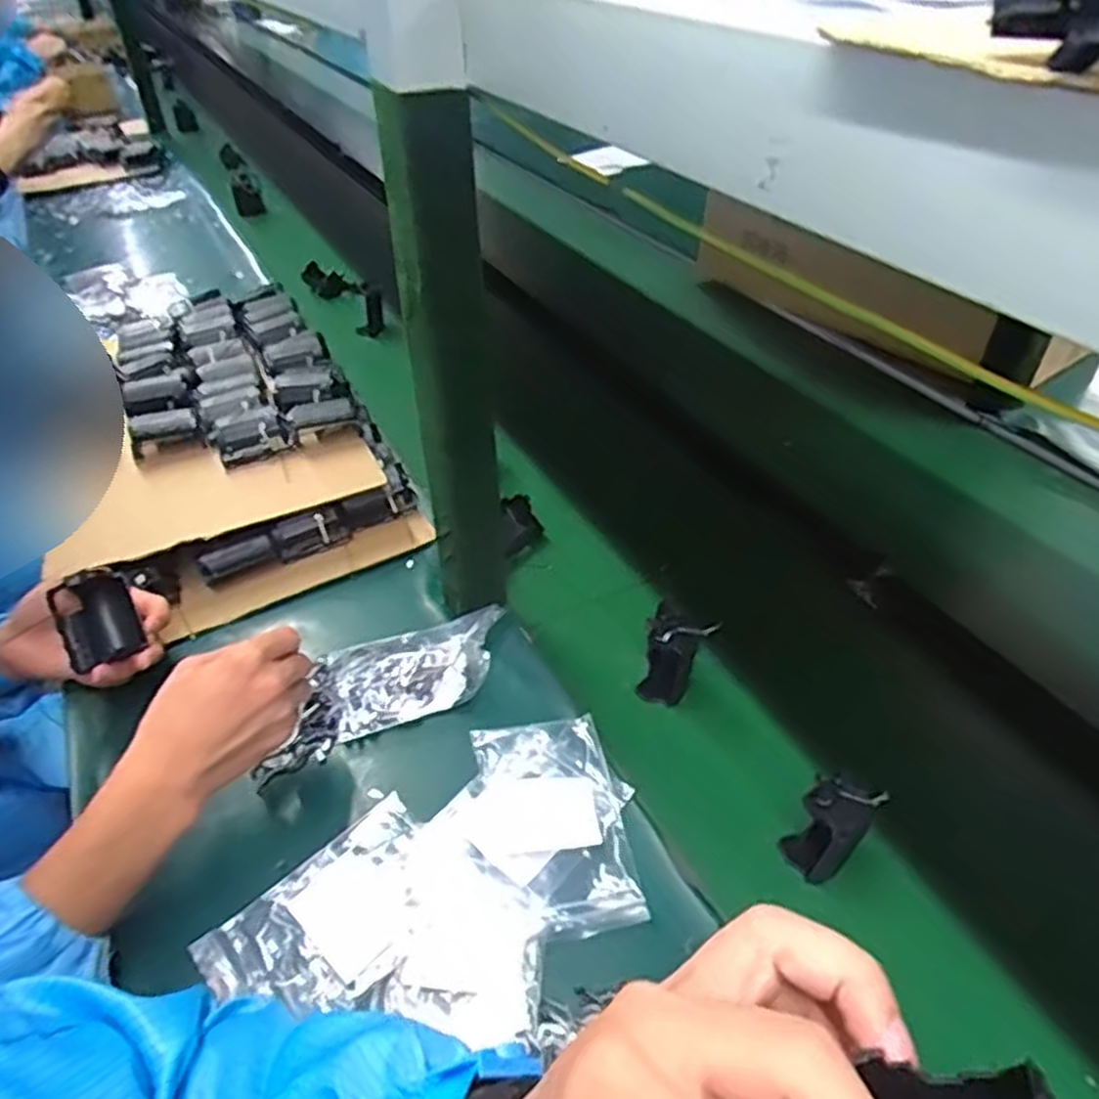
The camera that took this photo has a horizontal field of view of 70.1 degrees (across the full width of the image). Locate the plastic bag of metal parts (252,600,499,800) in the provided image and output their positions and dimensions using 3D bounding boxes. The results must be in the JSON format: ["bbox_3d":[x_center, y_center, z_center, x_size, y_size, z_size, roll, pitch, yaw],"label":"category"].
[{"bbox_3d":[-0.137,0.111,0.634,0.216,0.032,0.091,-29,47,-18],"label":"plastic bag of metal parts"}]

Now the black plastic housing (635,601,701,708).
[{"bbox_3d":[0.095,0.087,0.628,0.042,0.078,0.038,13,42,18],"label":"black plastic housing"}]

